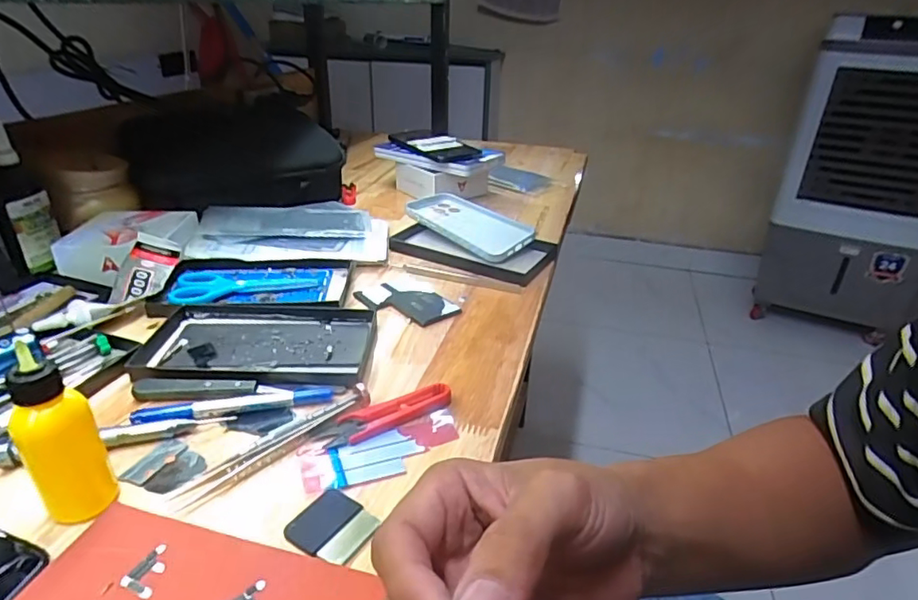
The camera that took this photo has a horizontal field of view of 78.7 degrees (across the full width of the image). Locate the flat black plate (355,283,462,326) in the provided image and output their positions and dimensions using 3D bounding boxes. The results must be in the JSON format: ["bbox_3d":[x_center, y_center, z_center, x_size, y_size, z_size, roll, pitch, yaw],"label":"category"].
[{"bbox_3d":[-0.048,0.001,0.536,0.090,0.007,0.058,24,36,35],"label":"flat black plate"}]

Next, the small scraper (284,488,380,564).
[{"bbox_3d":[-0.070,0.126,0.311,0.041,0.005,0.039,19,33,28],"label":"small scraper"}]

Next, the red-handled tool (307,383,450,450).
[{"bbox_3d":[-0.051,0.079,0.387,0.098,0.011,0.023,-14,32,-26],"label":"red-handled tool"}]

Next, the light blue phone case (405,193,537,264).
[{"bbox_3d":[0.011,-0.096,0.701,0.088,0.013,0.176,-25,44,-30],"label":"light blue phone case"}]

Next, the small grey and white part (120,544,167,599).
[{"bbox_3d":[-0.152,0.133,0.277,0.019,0.004,0.024,16,30,20],"label":"small grey and white part"}]

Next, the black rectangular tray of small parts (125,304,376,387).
[{"bbox_3d":[-0.165,0.037,0.462,0.180,0.017,0.105,0,29,-4],"label":"black rectangular tray of small parts"}]

